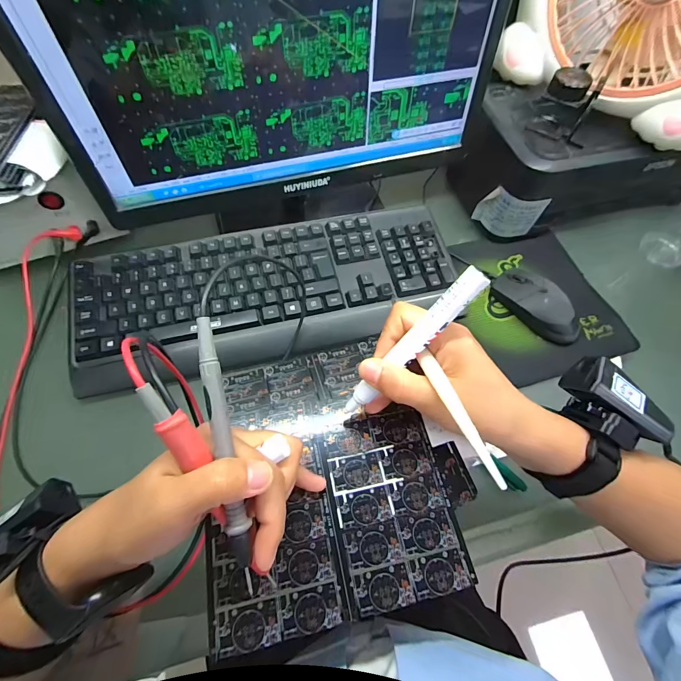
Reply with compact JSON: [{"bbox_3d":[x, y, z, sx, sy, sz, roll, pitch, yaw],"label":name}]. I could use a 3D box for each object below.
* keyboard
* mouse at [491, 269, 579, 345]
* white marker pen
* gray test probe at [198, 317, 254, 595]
[{"bbox_3d":[-0.074,-0.059,0.415,0.430,0.038,0.159,-13,65,-10],"label":"keyboard"},{"bbox_3d":[0.239,-0.044,0.430,0.050,0.033,0.110,-26,68,-16],"label":"mouse"},{"bbox_3d":[0.046,0.005,0.233,0.016,0.128,0.014,49,31,19],"label":"white marker pen"},{"bbox_3d":[-0.060,0.058,0.185,0.010,0.008,0.140,-10,89,-9],"label":"gray test probe"}]

